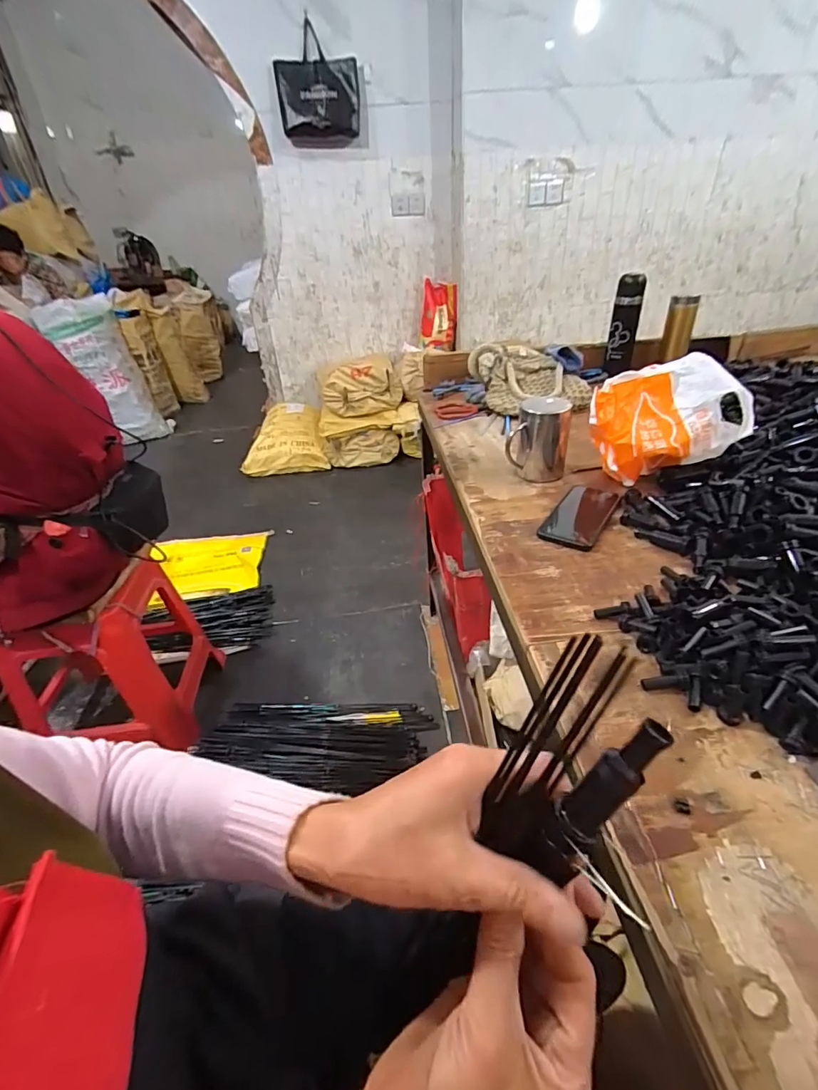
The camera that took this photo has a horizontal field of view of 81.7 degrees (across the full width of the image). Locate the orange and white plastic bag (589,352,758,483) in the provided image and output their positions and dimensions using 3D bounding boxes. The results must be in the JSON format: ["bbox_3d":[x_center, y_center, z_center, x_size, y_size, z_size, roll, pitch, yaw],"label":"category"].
[{"bbox_3d":[0.379,-0.179,0.712,0.209,0.156,0.112,-3,34,2],"label":"orange and white plastic bag"}]

